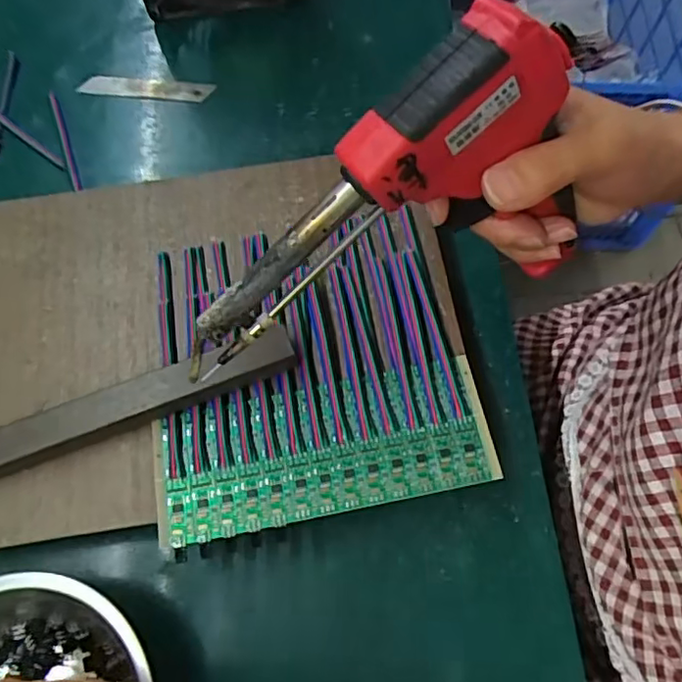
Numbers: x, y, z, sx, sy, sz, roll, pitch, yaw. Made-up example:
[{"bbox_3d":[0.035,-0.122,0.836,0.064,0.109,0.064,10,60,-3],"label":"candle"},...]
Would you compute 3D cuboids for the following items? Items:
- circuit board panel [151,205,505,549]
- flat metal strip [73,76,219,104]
[{"bbox_3d":[-0.019,0.011,0.308,0.161,0.010,0.154,-11,68,-2],"label":"circuit board panel"},{"bbox_3d":[-0.145,-0.187,0.437,0.100,0.004,0.017,5,77,4],"label":"flat metal strip"}]

